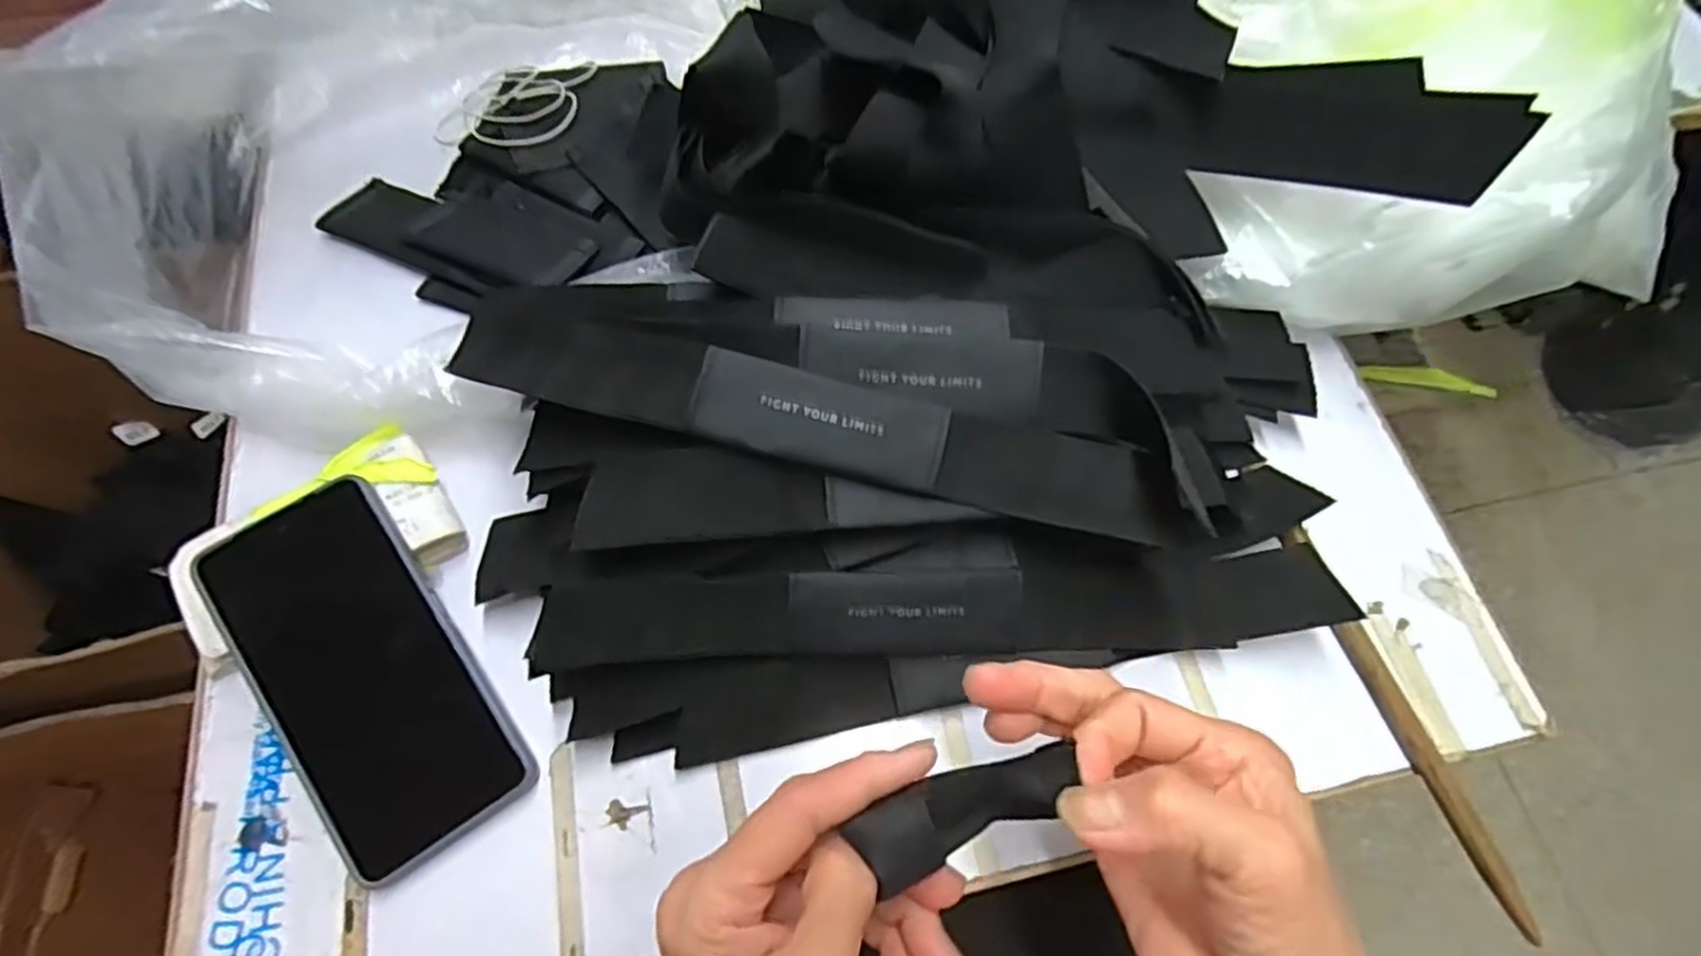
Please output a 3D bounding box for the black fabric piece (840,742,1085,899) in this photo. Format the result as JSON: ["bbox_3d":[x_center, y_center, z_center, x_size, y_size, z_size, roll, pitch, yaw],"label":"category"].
[{"bbox_3d":[0.035,0.100,0.227,0.066,0.018,0.022,-20,68,-6],"label":"black fabric piece"}]

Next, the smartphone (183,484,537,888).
[{"bbox_3d":[-0.216,0.087,0.333,0.082,0.011,0.166,-34,83,-11],"label":"smartphone"}]

